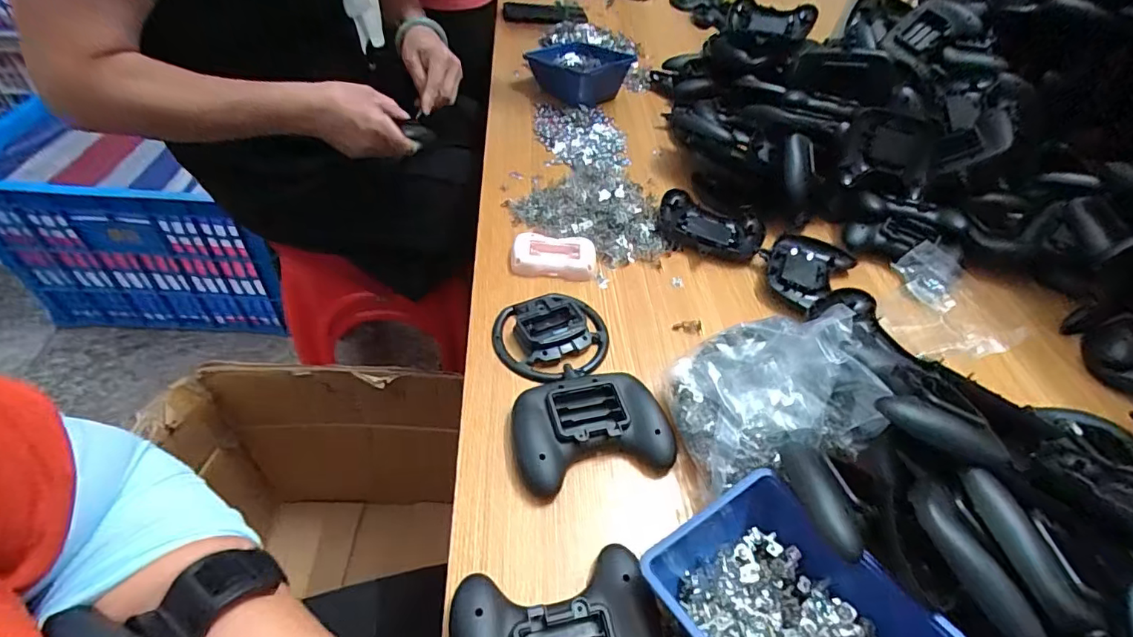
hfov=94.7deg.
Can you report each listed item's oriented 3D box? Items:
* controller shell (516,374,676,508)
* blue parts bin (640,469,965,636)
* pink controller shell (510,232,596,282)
[{"bbox_3d":[0.020,0.084,0.404,0.119,0.021,0.084,-9,50,-13],"label":"controller shell"},{"bbox_3d":[0.129,0.173,0.308,0.127,0.062,0.137,-25,55,-25],"label":"blue parts bin"},{"bbox_3d":[-0.013,-0.066,0.544,0.086,0.014,0.056,8,48,2],"label":"pink controller shell"}]

